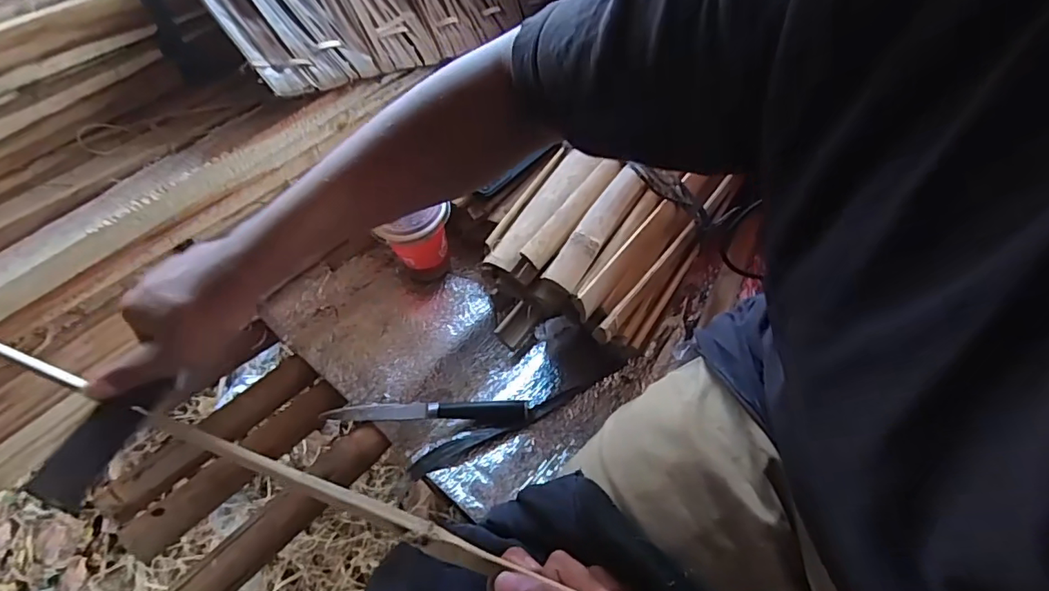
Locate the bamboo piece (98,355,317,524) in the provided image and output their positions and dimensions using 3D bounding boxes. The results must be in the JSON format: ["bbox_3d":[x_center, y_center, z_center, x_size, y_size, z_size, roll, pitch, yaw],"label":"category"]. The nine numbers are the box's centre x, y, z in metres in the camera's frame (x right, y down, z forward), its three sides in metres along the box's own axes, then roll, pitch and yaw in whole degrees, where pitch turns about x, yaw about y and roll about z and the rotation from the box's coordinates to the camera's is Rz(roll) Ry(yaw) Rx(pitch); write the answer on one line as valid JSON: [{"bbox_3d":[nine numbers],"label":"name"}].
[{"bbox_3d":[-0.342,0.155,0.596,0.233,0.033,0.046,-38,61,-26],"label":"bamboo piece"}]

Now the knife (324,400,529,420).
[{"bbox_3d":[-0.109,0.127,0.589,0.223,0.017,0.022,0,52,0],"label":"knife"}]

